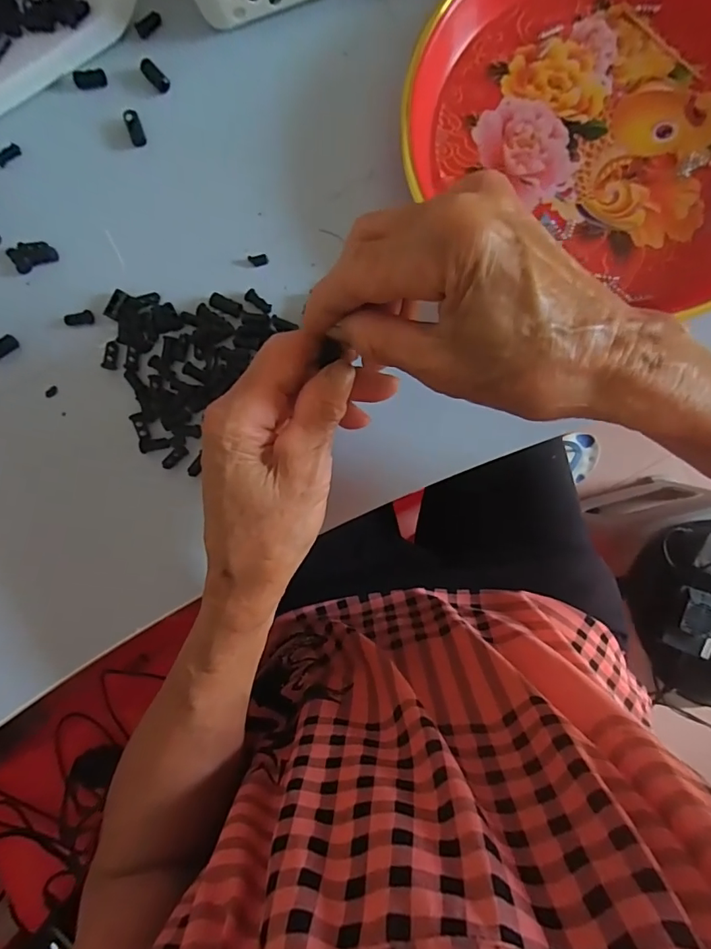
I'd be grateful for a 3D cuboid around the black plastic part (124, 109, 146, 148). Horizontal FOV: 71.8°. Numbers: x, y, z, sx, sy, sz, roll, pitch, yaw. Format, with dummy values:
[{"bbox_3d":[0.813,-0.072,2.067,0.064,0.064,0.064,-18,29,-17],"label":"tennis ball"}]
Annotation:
[{"bbox_3d":[-0.134,-0.210,0.297,0.009,0.005,0.022,-20,87,3],"label":"black plastic part"}]

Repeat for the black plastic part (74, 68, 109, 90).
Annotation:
[{"bbox_3d":[-0.163,-0.243,0.301,0.019,0.004,0.010,-11,87,4],"label":"black plastic part"}]

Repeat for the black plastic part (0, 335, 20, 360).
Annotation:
[{"bbox_3d":[-0.214,-0.076,0.297,0.019,0.009,0.007,-39,86,2],"label":"black plastic part"}]

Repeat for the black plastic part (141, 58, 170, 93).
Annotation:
[{"bbox_3d":[-0.123,-0.243,0.300,0.009,0.004,0.021,-42,100,2],"label":"black plastic part"}]

